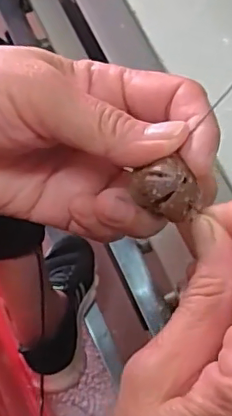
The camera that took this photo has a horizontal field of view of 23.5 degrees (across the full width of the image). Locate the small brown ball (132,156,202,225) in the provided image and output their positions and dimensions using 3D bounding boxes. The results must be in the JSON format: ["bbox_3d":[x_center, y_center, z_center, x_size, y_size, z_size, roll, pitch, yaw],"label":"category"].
[{"bbox_3d":[0.017,-0.005,0.193,0.018,0.016,0.019,1,70,-1],"label":"small brown ball"}]

